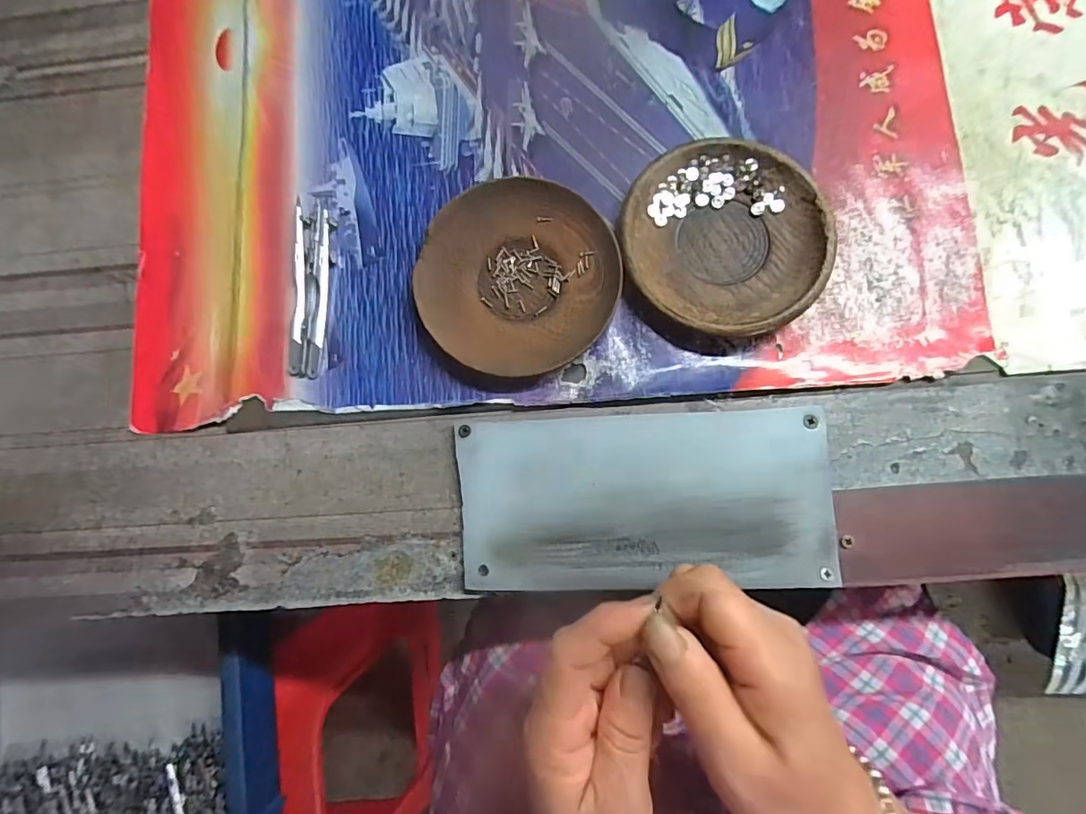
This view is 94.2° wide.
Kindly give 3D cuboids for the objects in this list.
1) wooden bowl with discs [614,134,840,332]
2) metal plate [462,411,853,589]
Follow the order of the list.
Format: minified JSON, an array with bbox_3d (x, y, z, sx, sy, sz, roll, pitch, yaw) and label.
[{"bbox_3d":[0.101,-0.095,0.286,0.113,0.019,0.106,-1,83,5],"label":"wooden bowl with discs"},{"bbox_3d":[0.054,0.051,0.275,0.196,0.006,0.092,-3,82,4],"label":"metal plate"}]

